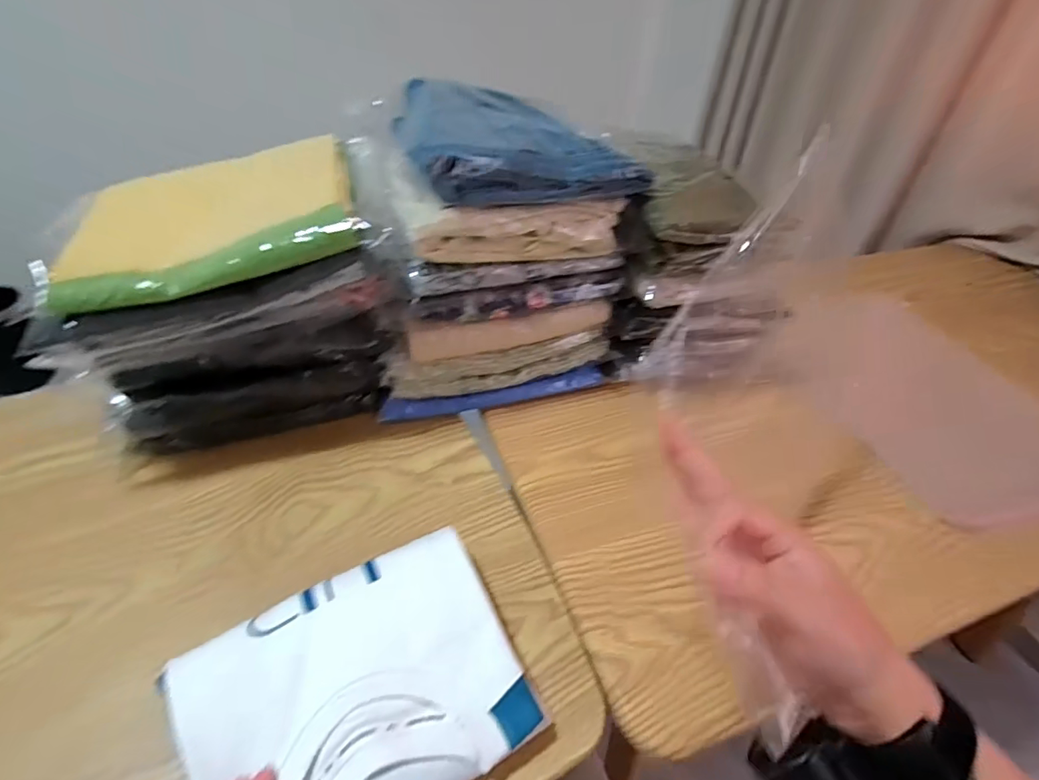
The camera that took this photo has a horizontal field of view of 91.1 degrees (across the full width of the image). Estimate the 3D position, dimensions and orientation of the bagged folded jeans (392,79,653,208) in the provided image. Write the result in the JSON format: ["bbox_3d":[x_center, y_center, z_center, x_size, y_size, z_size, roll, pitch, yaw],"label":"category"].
[{"bbox_3d":[-0.002,-0.240,0.495,0.220,0.063,0.153,-9,42,-15],"label":"bagged folded jeans"}]

